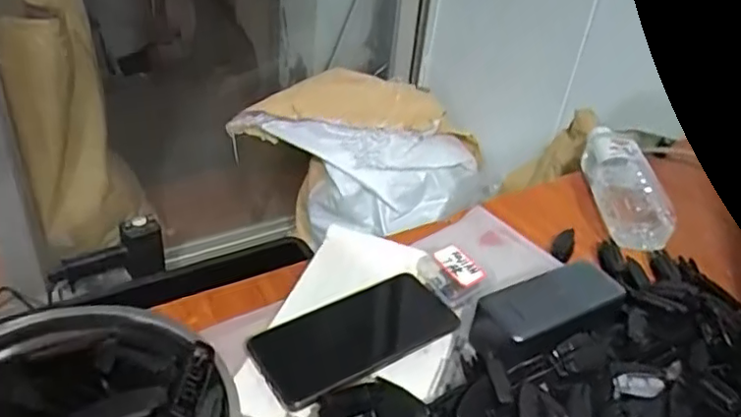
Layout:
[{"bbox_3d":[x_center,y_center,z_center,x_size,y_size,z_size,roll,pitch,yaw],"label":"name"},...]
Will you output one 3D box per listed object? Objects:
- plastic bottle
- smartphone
[{"bbox_3d":[0.295,-0.028,0.700,0.078,0.060,0.175,8,35,3],"label":"plastic bottle"},{"bbox_3d":[-0.010,0.107,0.510,0.165,0.012,0.084,-17,41,-29],"label":"smartphone"}]

